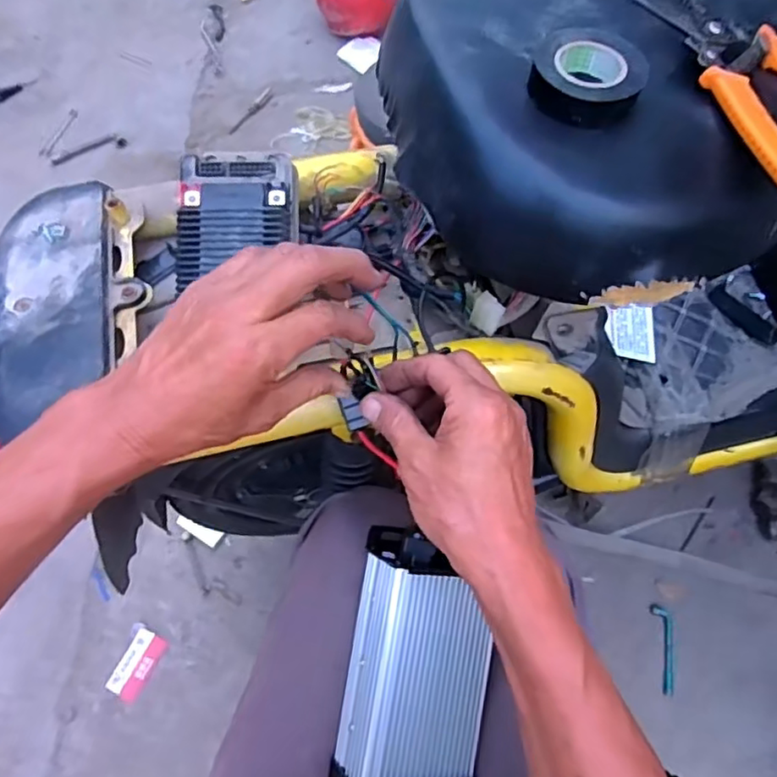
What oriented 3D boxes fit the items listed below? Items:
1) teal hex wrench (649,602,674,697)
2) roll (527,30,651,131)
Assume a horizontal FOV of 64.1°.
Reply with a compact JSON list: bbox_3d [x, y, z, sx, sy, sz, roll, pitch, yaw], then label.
[{"bbox_3d":[0.386,0.361,0.861,0.030,0.004,0.116,3,62,4],"label":"teal hex wrench"},{"bbox_3d":[0.109,-0.172,0.340,0.059,0.020,0.059,-1,62,2],"label":"roll"}]

